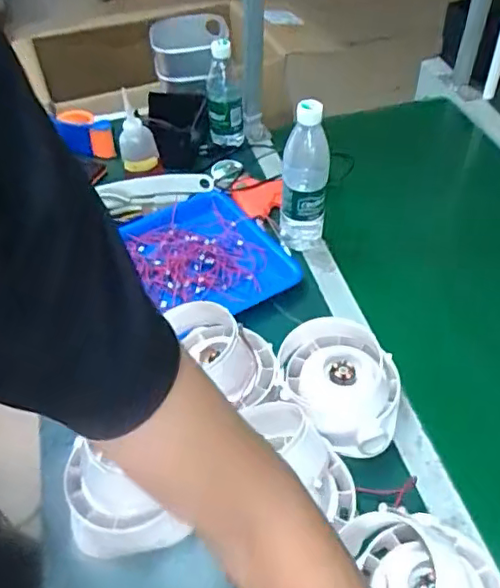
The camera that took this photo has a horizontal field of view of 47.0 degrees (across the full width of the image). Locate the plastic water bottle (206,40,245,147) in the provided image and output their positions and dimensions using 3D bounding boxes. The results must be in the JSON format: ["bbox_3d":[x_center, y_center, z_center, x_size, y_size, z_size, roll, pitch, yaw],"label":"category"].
[{"bbox_3d":[-0.047,-0.359,1.051,0.065,0.188,0.057,-3,48,0],"label":"plastic water bottle"}]

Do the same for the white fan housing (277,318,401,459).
[{"bbox_3d":[0.102,0.109,0.677,0.151,0.083,0.147,-1,48,2],"label":"white fan housing"}]

